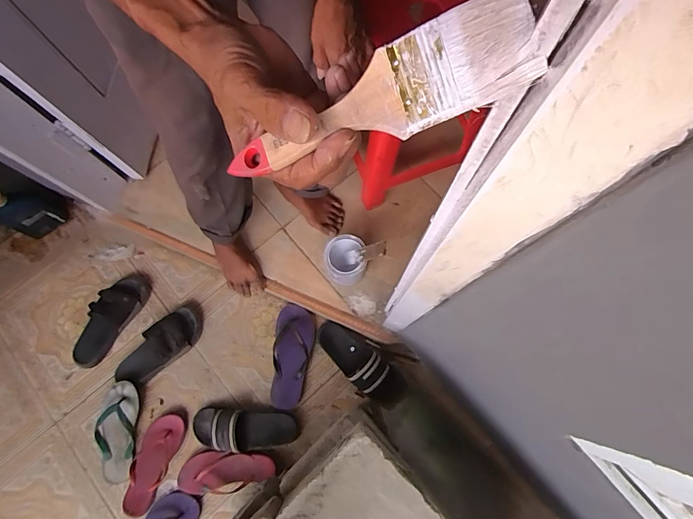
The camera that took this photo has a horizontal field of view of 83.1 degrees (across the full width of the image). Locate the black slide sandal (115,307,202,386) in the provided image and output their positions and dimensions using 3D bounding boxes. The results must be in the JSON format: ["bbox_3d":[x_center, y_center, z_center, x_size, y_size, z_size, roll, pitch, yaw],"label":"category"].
[{"bbox_3d":[-0.517,0.237,1.062,0.260,0.059,0.116,-36,77,-8],"label":"black slide sandal"}]

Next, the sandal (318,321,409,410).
[{"bbox_3d":[0.037,0.273,1.027,0.273,0.059,0.099,43,80,11],"label":"sandal"}]

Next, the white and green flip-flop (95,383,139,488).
[{"bbox_3d":[-0.599,0.450,1.020,0.104,0.057,0.255,3,88,2],"label":"white and green flip-flop"}]

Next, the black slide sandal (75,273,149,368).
[{"bbox_3d":[-0.666,0.163,1.080,0.104,0.065,0.281,31,78,9],"label":"black slide sandal"}]

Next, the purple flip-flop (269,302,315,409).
[{"bbox_3d":[-0.145,0.257,1.051,0.106,0.041,0.268,1,75,1],"label":"purple flip-flop"}]

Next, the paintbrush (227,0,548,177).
[{"bbox_3d":[0.008,-0.080,0.207,0.167,0.017,0.043,-16,73,27],"label":"paintbrush"}]

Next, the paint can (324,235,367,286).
[{"bbox_3d":[-0.003,0.003,1.007,0.100,0.122,0.109,0,75,1],"label":"paint can"}]

